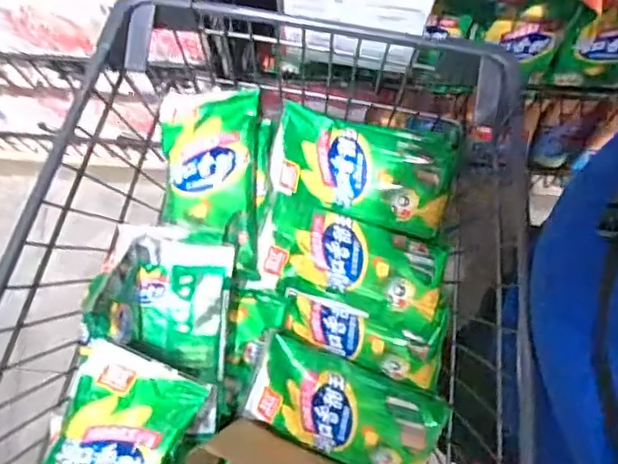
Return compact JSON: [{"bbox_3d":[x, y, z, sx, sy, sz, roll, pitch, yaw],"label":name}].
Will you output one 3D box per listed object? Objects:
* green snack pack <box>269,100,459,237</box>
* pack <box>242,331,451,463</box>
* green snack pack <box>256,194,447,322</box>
[{"bbox_3d":[0.055,-0.068,0.676,0.189,0.055,0.113,12,78,2],"label":"green snack pack"},{"bbox_3d":[0.035,0.182,0.642,0.192,0.040,0.099,23,78,4],"label":"pack"},{"bbox_3d":[0.041,0.030,0.651,0.190,0.022,0.095,18,78,3],"label":"green snack pack"}]

